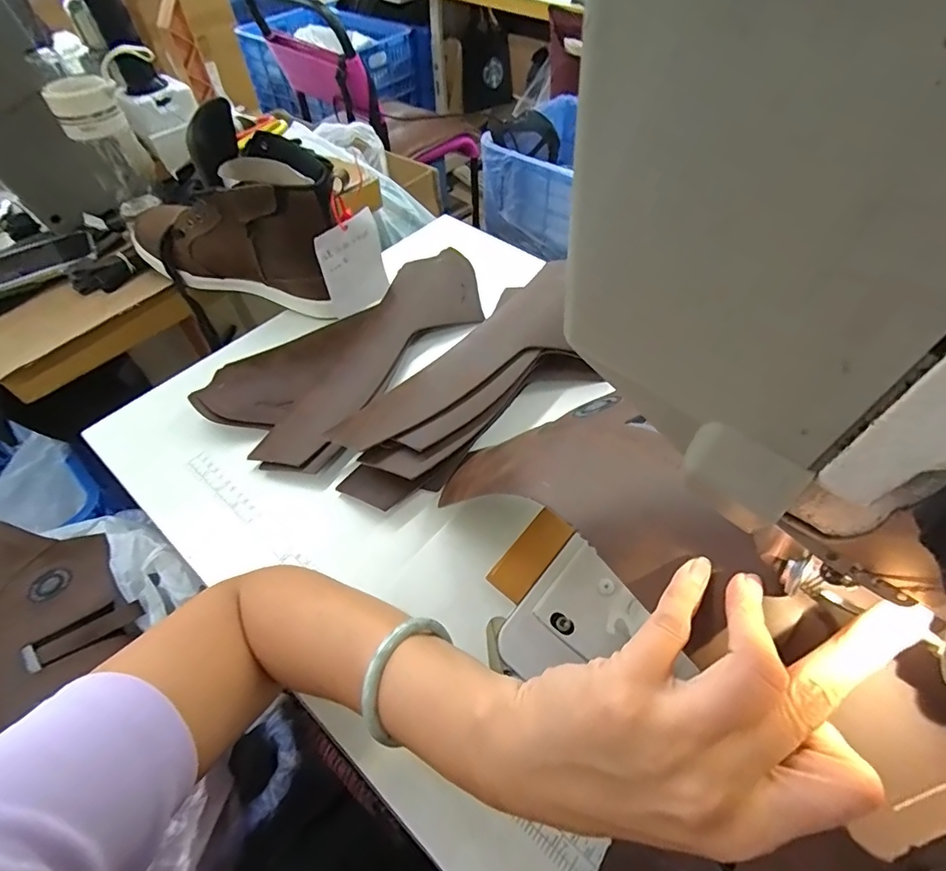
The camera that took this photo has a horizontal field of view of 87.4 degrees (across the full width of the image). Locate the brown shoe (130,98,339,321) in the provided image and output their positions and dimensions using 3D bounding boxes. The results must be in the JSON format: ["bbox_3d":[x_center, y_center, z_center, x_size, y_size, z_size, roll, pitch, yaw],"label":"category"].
[{"bbox_3d":[-0.264,-0.234,0.541,0.254,0.170,0.123,28,59,21],"label":"brown shoe"}]

